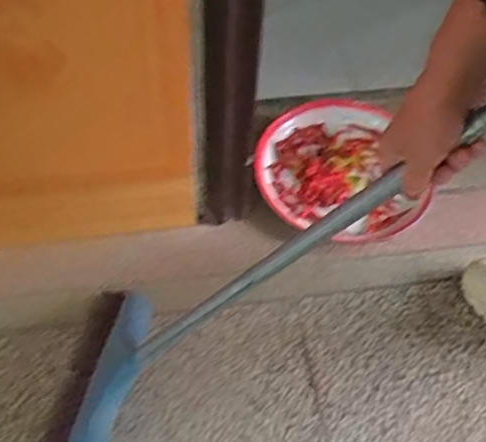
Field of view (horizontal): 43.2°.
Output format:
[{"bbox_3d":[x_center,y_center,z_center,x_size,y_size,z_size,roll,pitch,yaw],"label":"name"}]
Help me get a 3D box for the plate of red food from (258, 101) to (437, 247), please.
[{"bbox_3d":[0.179,-0.108,1.211,0.300,0.031,0.324,1,56,-1],"label":"plate of red food"}]

